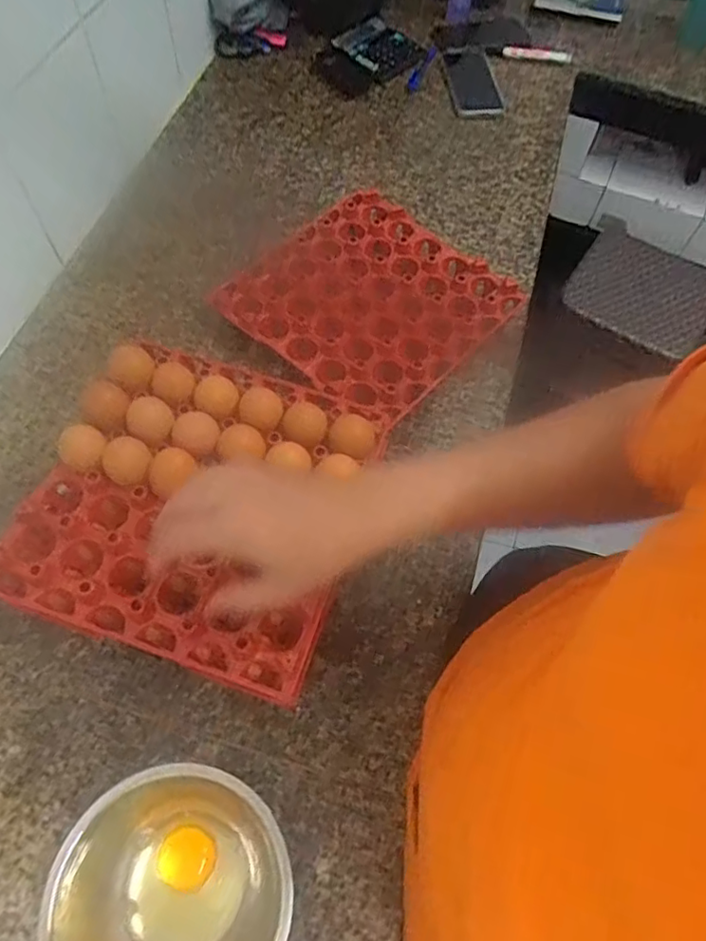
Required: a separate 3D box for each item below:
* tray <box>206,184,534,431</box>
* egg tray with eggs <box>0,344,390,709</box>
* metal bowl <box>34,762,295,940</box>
[{"bbox_3d":[0.018,-0.217,0.753,0.293,0.060,0.293,36,67,15],"label":"tray"},{"bbox_3d":[-0.139,0.021,0.548,0.285,0.056,0.285,17,63,6],"label":"egg tray with eggs"},{"bbox_3d":[-0.127,0.317,0.447,0.160,0.104,0.159,1,63,-2],"label":"metal bowl"}]

